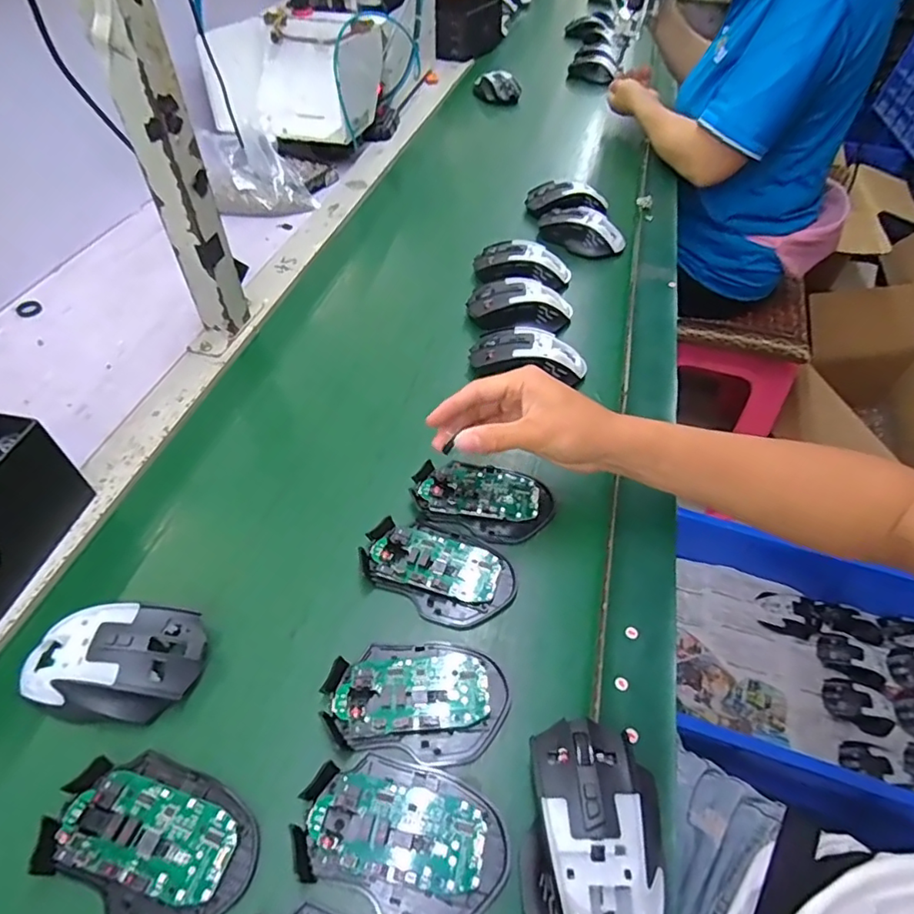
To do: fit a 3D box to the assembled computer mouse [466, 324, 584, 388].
[{"bbox_3d":[0.072,-0.103,0.568,0.115,0.036,0.057,10,50,6],"label":"assembled computer mouse"}]

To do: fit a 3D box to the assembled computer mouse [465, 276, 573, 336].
[{"bbox_3d":[0.072,-0.173,0.623,0.116,0.031,0.054,5,50,1],"label":"assembled computer mouse"}]

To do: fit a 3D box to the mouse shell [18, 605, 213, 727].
[{"bbox_3d":[-0.226,0.132,0.361,0.112,0.032,0.068,1,50,-2],"label":"mouse shell"}]

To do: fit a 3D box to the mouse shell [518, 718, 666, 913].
[{"bbox_3d":[0.074,0.206,0.302,0.070,0.045,0.114,10,50,5],"label":"mouse shell"}]

